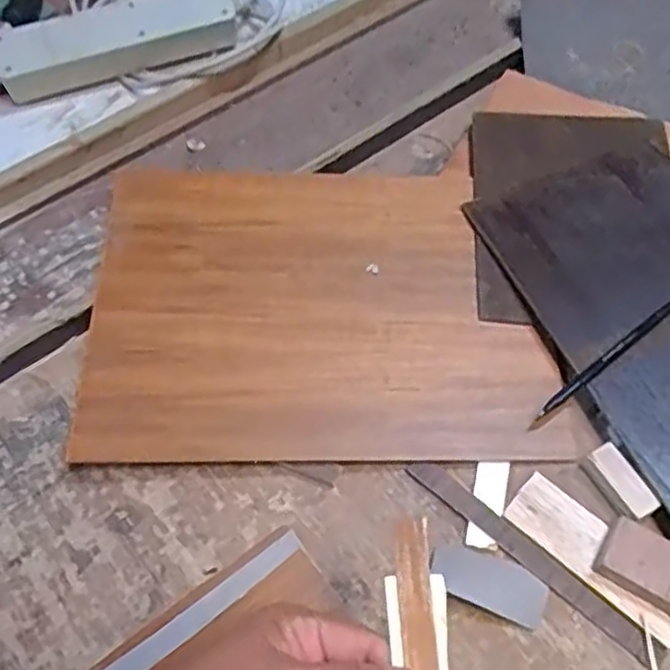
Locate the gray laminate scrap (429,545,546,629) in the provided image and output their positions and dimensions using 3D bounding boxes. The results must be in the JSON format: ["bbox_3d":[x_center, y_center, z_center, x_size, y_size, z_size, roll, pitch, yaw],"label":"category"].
[{"bbox_3d":[0.099,0.158,0.455,0.073,0.006,0.034,19,62,13],"label":"gray laminate scrap"}]

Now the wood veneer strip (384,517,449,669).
[{"bbox_3d":[0.037,0.143,0.304,0.025,0.007,0.120,-7,70,8],"label":"wood veneer strip"}]

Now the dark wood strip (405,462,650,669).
[{"bbox_3d":[0.125,0.142,0.463,0.179,0.005,0.017,37,68,21],"label":"dark wood strip"}]

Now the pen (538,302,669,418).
[{"bbox_3d":[0.200,0.017,0.516,0.138,0.011,0.010,-35,65,-17],"label":"pen"}]

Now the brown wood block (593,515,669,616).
[{"bbox_3d":[0.200,0.148,0.444,0.064,0.024,0.040,30,66,18],"label":"brown wood block"}]

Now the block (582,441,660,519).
[{"bbox_3d":[0.192,0.101,0.479,0.023,0.018,0.051,-26,62,-12],"label":"block"}]

